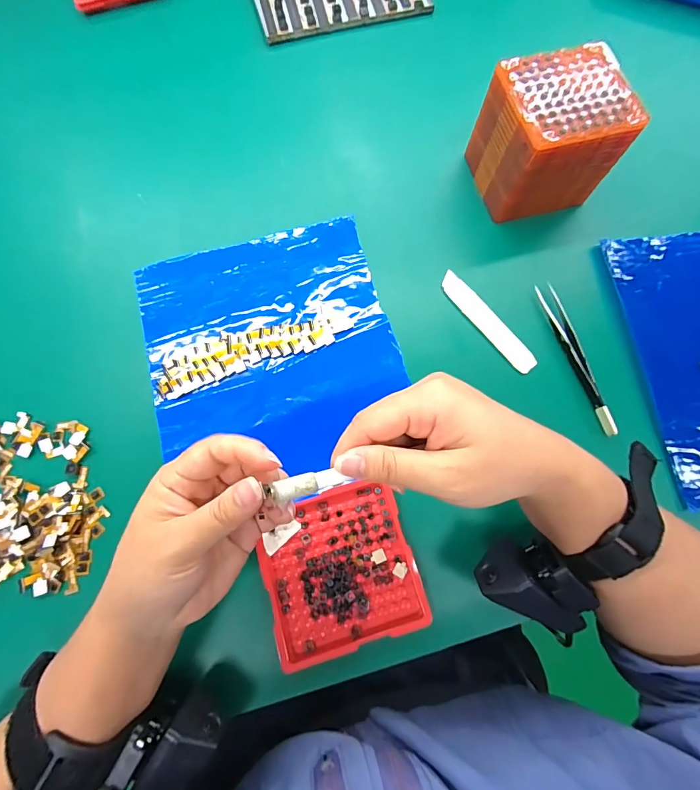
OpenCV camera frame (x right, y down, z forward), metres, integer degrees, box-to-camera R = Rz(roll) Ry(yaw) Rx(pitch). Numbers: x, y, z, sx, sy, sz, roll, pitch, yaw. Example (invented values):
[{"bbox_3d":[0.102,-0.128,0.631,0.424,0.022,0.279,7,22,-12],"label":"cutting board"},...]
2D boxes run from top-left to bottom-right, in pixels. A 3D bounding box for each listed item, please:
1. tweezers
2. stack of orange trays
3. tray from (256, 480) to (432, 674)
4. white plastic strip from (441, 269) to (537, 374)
[{"bbox_3d":[0.177,-0.031,0.306,0.014,0.012,0.128,-14,75,-3],"label":"tweezers"},{"bbox_3d":[0.162,-0.210,0.321,0.094,0.079,0.086,-15,75,-3],"label":"stack of orange trays"},{"bbox_3d":[-0.007,0.118,0.267,0.098,0.013,0.100,-16,75,-3],"label":"tray"},{"bbox_3d":[0.112,-0.060,0.318,0.018,0.004,0.102,-37,78,-9],"label":"white plastic strip"}]

